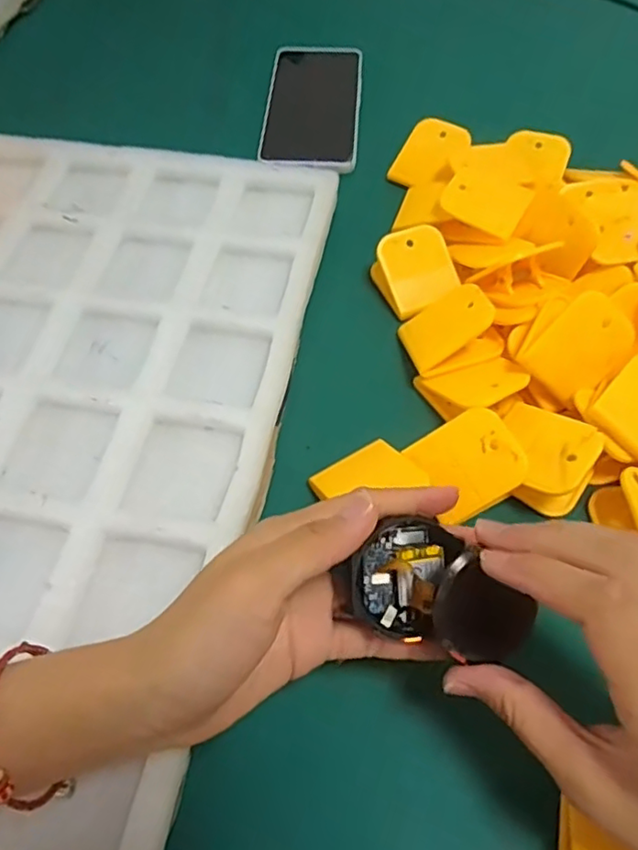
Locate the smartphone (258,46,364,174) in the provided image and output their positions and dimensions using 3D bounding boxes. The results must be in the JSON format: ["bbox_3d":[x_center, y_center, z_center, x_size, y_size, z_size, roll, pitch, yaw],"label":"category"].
[{"bbox_3d":[-0.006,-0.269,0.510,0.078,0.010,0.165,2,63,6],"label":"smartphone"}]

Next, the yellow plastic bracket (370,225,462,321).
[{"bbox_3d":[0.064,-0.103,0.397,0.049,0.025,0.049,-25,59,-12],"label":"yellow plastic bracket"}]

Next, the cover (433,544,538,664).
[{"bbox_3d":[0.066,0.078,0.252,0.039,0.006,0.038,40,100,19],"label":"cover"}]

